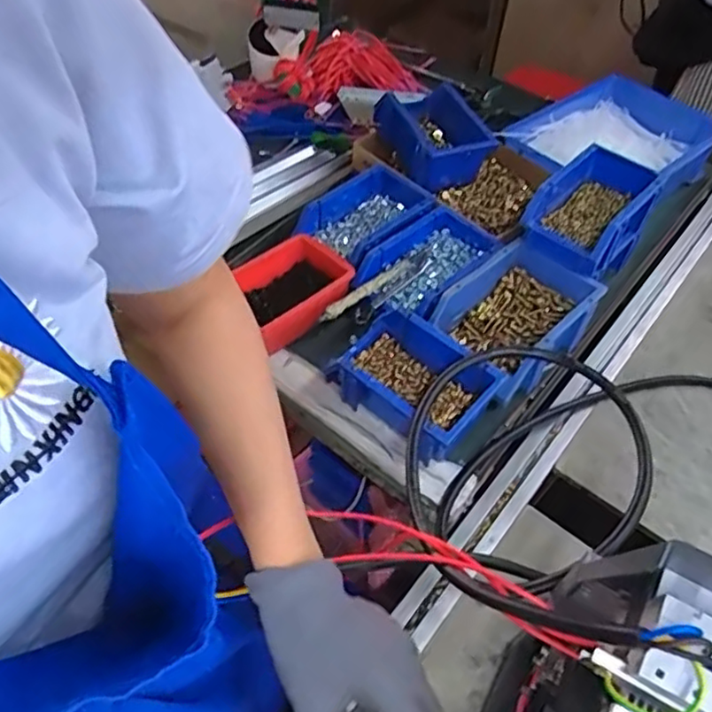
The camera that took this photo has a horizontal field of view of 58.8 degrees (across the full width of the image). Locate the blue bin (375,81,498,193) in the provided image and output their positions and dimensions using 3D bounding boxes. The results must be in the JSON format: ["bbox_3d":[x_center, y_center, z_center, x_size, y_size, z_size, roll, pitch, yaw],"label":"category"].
[{"bbox_3d":[0.098,-0.299,0.857,0.107,0.071,0.164,-17,55,-15],"label":"blue bin"}]

